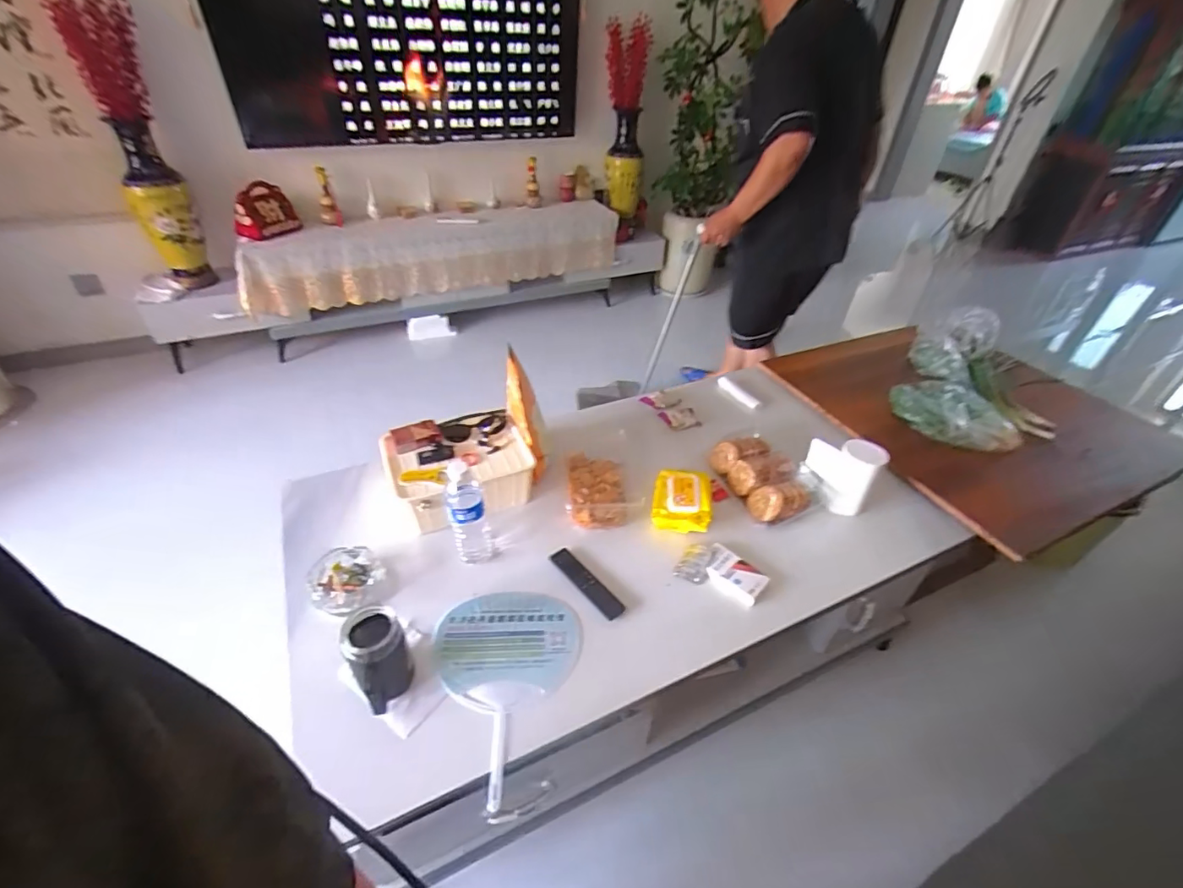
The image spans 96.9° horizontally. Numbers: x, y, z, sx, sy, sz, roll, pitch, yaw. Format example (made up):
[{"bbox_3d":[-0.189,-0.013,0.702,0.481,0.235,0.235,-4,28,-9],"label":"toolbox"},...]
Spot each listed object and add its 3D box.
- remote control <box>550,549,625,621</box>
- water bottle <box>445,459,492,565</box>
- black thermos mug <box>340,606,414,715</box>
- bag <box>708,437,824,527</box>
[{"bbox_3d":[-0.009,0.241,0.908,0.036,0.012,0.165,-26,47,-32],"label":"remote control"},{"bbox_3d":[-0.211,0.119,0.893,0.065,0.217,0.063,-4,39,-9],"label":"water bottle"},{"bbox_3d":[-0.295,0.300,0.734,0.071,0.128,0.098,-22,45,-28],"label":"black thermos mug"},{"bbox_3d":[0.364,0.060,1.102,0.142,0.061,0.221,-13,41,-19],"label":"bag"}]

